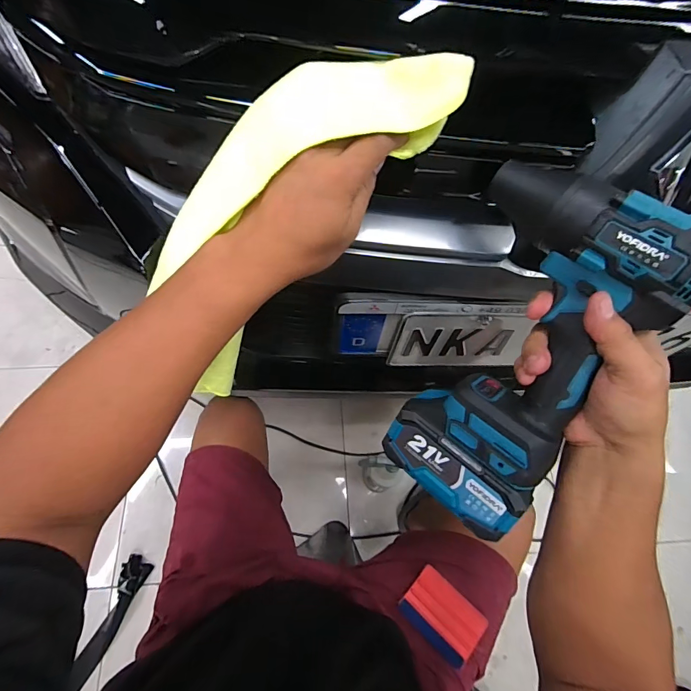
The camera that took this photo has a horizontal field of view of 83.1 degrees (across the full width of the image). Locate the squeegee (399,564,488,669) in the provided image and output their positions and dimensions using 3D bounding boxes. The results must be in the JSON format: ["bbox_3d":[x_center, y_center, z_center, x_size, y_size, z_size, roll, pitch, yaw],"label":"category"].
[{"bbox_3d":[0.131,0.362,0.527,0.099,0.008,0.073,39,64,25],"label":"squeegee"}]

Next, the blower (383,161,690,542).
[{"bbox_3d":[0.140,0.012,0.306,0.138,0.080,0.250,32,109,29],"label":"blower"}]

